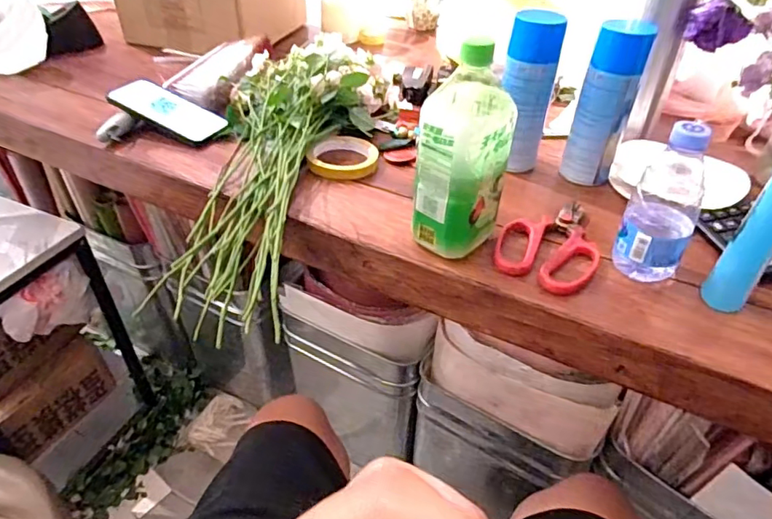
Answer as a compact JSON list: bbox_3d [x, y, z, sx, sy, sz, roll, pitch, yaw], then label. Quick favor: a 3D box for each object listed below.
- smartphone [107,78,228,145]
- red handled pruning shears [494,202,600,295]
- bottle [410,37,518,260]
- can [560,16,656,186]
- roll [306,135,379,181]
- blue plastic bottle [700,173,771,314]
[{"bbox_3d":[-0.316,-0.216,0.769,0.164,0.010,0.076,27,46,9],"label":"smartphone"},{"bbox_3d":[0.186,-0.022,0.593,0.104,0.017,0.152,17,43,17],"label":"red handled pruning shears"},{"bbox_3d":[0.076,-0.100,0.531,0.071,0.207,0.077,33,50,30],"label":"bottle"},{"bbox_3d":[0.275,-0.194,0.662,0.063,0.186,0.068,17,43,17],"label":"can"},{"bbox_3d":[-0.058,-0.143,0.722,0.093,0.020,0.097,1,41,-1],"label":"roll"},{"bbox_3d":[0.339,-0.037,0.463,0.036,0.198,0.032,33,50,30],"label":"blue plastic bottle"}]

